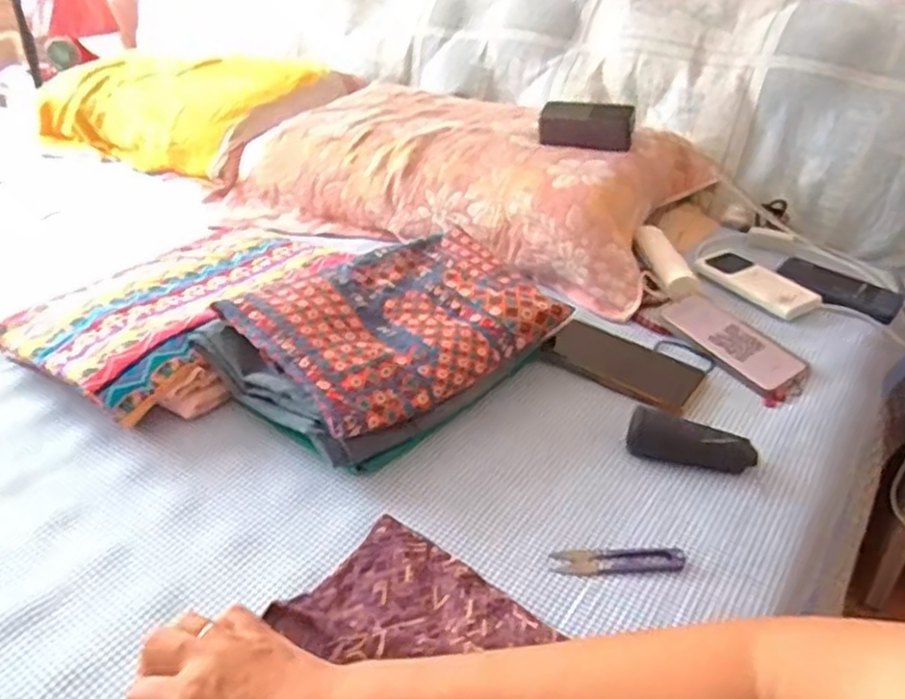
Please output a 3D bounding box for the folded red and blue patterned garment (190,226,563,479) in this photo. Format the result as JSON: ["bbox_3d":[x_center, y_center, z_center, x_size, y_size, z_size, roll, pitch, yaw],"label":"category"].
[{"bbox_3d":[-0.059,-0.011,0.713,0.313,0.097,0.208,-24,40,-34],"label":"folded red and blue patterned garment"}]

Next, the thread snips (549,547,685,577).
[{"bbox_3d":[0.128,0.164,0.545,0.101,0.004,0.023,-1,32,-2],"label":"thread snips"}]

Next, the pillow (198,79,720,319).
[{"bbox_3d":[0.017,-0.273,1.078,0.668,0.132,0.363,19,37,27],"label":"pillow"}]

